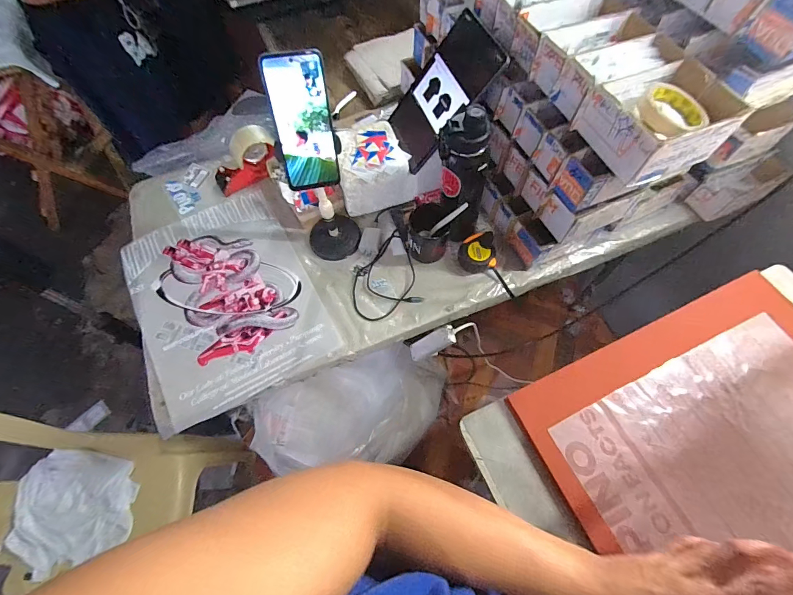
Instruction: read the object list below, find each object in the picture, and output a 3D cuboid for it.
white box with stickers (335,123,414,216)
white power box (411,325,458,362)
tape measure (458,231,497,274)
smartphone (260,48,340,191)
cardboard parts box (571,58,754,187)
[{"bbox_3d":[-0.053,-0.282,0.803,0.156,0.110,0.154,-18,64,-8],"label":"white box with stickers"},{"bbox_3d":[0.079,0.099,0.821,0.027,0.129,0.042,12,58,-31],"label":"white power box"},{"bbox_3d":[0.161,-0.086,0.739,0.071,0.050,0.078,-4,63,-1],"label":"tape measure"},{"bbox_3d":[-0.123,-0.229,0.495,0.074,0.166,0.007,-12,37,-12],"label":"smartphone"},{"bbox_3d":[0.372,-0.255,0.534,0.168,0.075,0.141,-21,65,-9],"label":"cardboard parts box"}]

